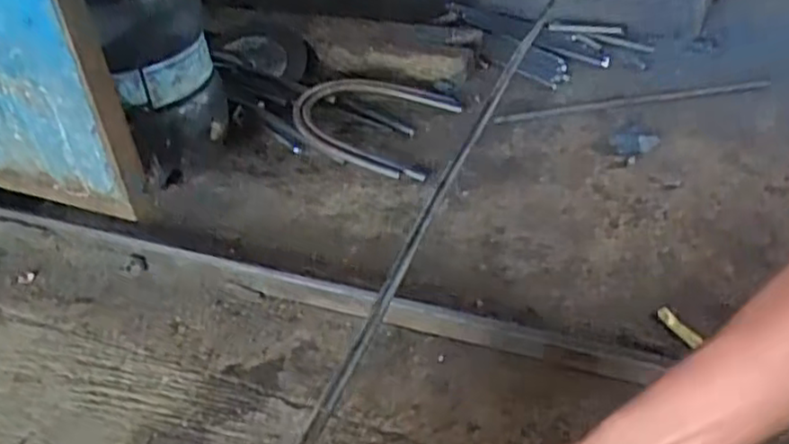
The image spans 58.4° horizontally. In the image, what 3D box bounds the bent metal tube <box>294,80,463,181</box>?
[{"bbox_3d":[-0.036,-0.167,1.120,0.242,0.019,0.254,17,41,11],"label":"bent metal tube"}]

